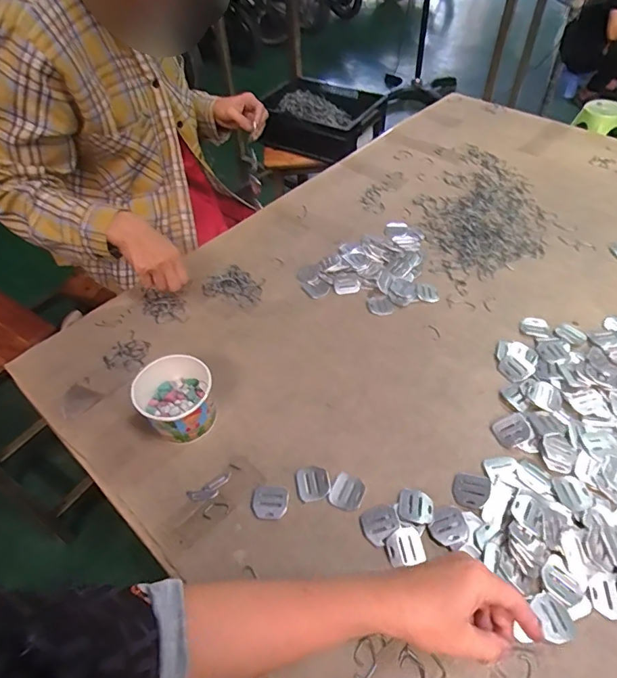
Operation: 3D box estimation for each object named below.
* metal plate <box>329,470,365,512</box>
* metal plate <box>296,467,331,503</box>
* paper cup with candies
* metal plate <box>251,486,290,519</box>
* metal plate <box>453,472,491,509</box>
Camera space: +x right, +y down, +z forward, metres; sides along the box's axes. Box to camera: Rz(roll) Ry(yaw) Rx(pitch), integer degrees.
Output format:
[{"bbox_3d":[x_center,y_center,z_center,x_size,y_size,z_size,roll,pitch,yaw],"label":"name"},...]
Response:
[{"bbox_3d":[0.045,0.176,0.535,0.037,0.004,0.039,16,51,17],"label":"metal plate"},{"bbox_3d":[0.005,0.165,0.537,0.038,0.004,0.041,-15,49,-10],"label":"metal plate"},{"bbox_3d":[-0.165,0.078,0.582,0.094,0.071,0.100,-12,48,-7],"label":"paper cup with candies"},{"bbox_3d":[-0.043,0.184,0.525,0.042,0.004,0.036,-2,48,1],"label":"metal plate"},{"bbox_3d":[0.184,0.170,0.522,0.038,0.007,0.040,8,52,21],"label":"metal plate"}]

